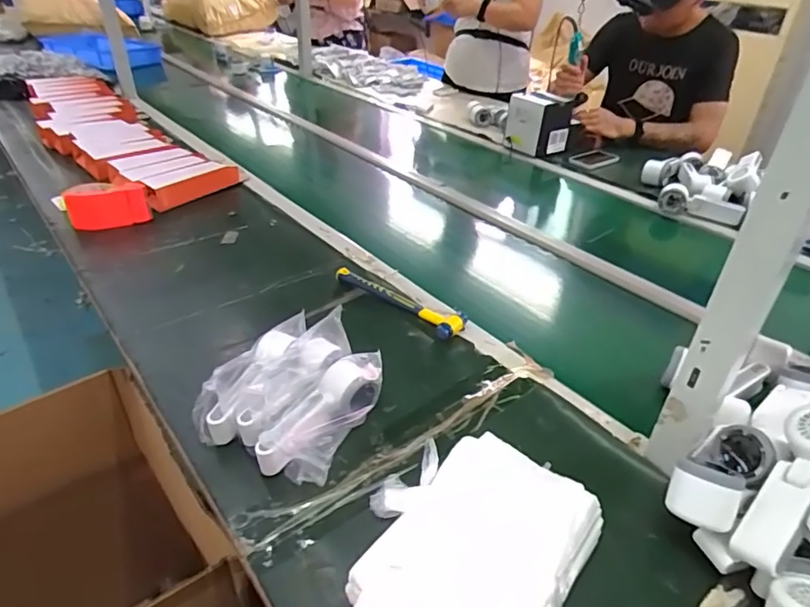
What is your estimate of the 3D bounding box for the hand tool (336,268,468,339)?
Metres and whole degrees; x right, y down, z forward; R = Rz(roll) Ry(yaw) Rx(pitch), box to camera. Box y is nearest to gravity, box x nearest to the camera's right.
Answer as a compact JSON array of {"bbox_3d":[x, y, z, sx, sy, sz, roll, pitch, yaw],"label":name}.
[{"bbox_3d":[-0.017,-0.004,0.843,0.237,0.024,0.054,23,43,30],"label":"hand tool"}]

